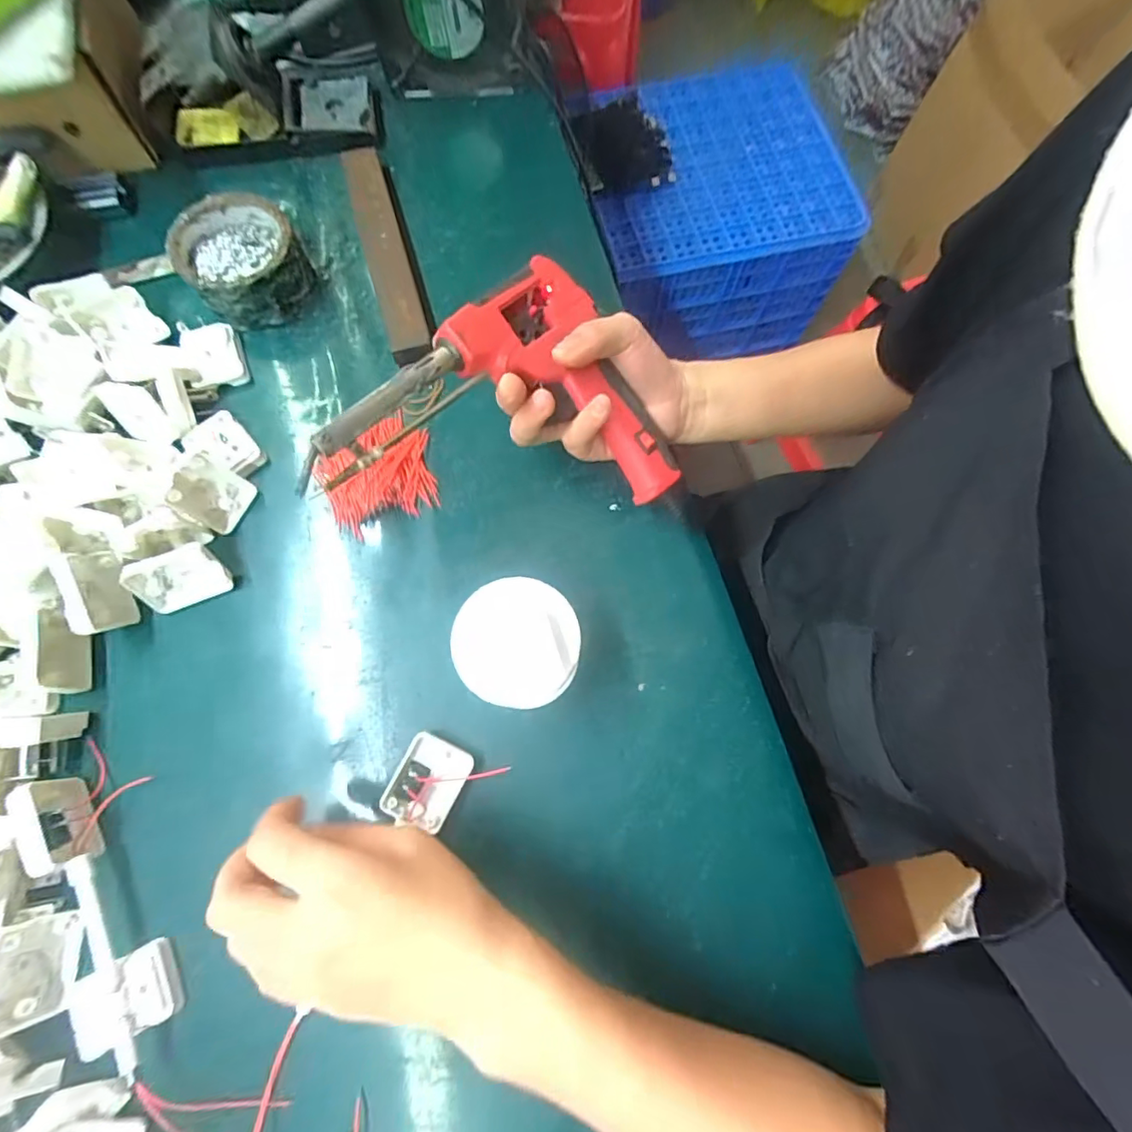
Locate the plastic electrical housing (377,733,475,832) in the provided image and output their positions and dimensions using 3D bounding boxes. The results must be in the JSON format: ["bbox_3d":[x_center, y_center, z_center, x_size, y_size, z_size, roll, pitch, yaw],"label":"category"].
[{"bbox_3d":[-0.079,0.125,0.316,0.038,0.019,0.047,24,75,6],"label":"plastic electrical housing"}]

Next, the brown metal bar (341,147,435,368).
[{"bbox_3d":[-0.135,-0.241,0.416,0.034,0.024,0.192,-17,75,-5],"label":"brown metal bar"}]

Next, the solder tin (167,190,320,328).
[{"bbox_3d":[-0.236,-0.222,0.400,0.079,0.044,0.082,-43,79,-12],"label":"solder tin"}]

